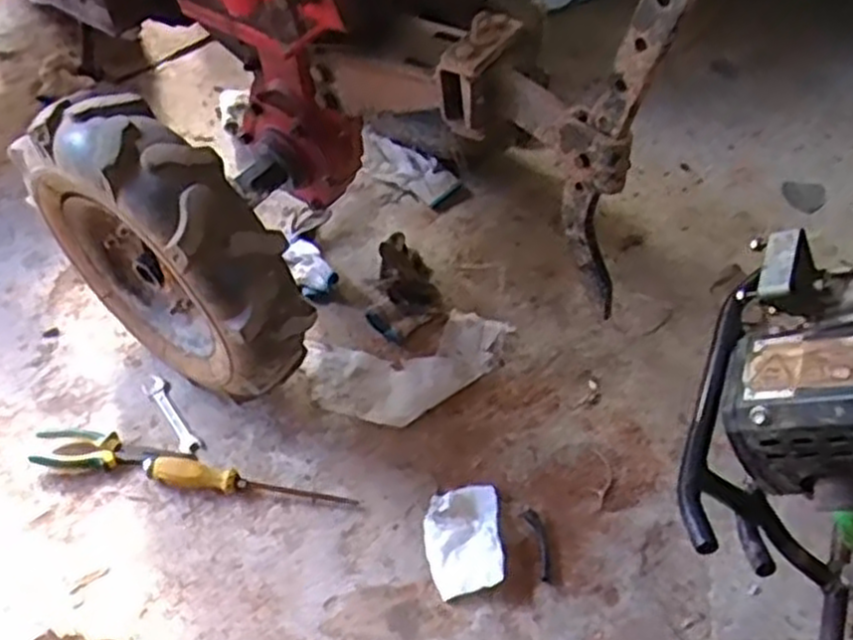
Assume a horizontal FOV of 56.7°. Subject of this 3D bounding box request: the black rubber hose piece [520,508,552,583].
[{"bbox_3d":[0.159,0.311,1.093,0.028,0.015,0.102,-12,53,-10],"label":"black rubber hose piece"}]

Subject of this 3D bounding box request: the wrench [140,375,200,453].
[{"bbox_3d":[-0.383,0.141,1.184,0.033,0.011,0.151,-30,58,-22],"label":"wrench"}]

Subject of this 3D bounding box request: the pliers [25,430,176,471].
[{"bbox_3d":[-0.461,0.189,1.124,0.190,0.021,0.062,4,52,3],"label":"pliers"}]

